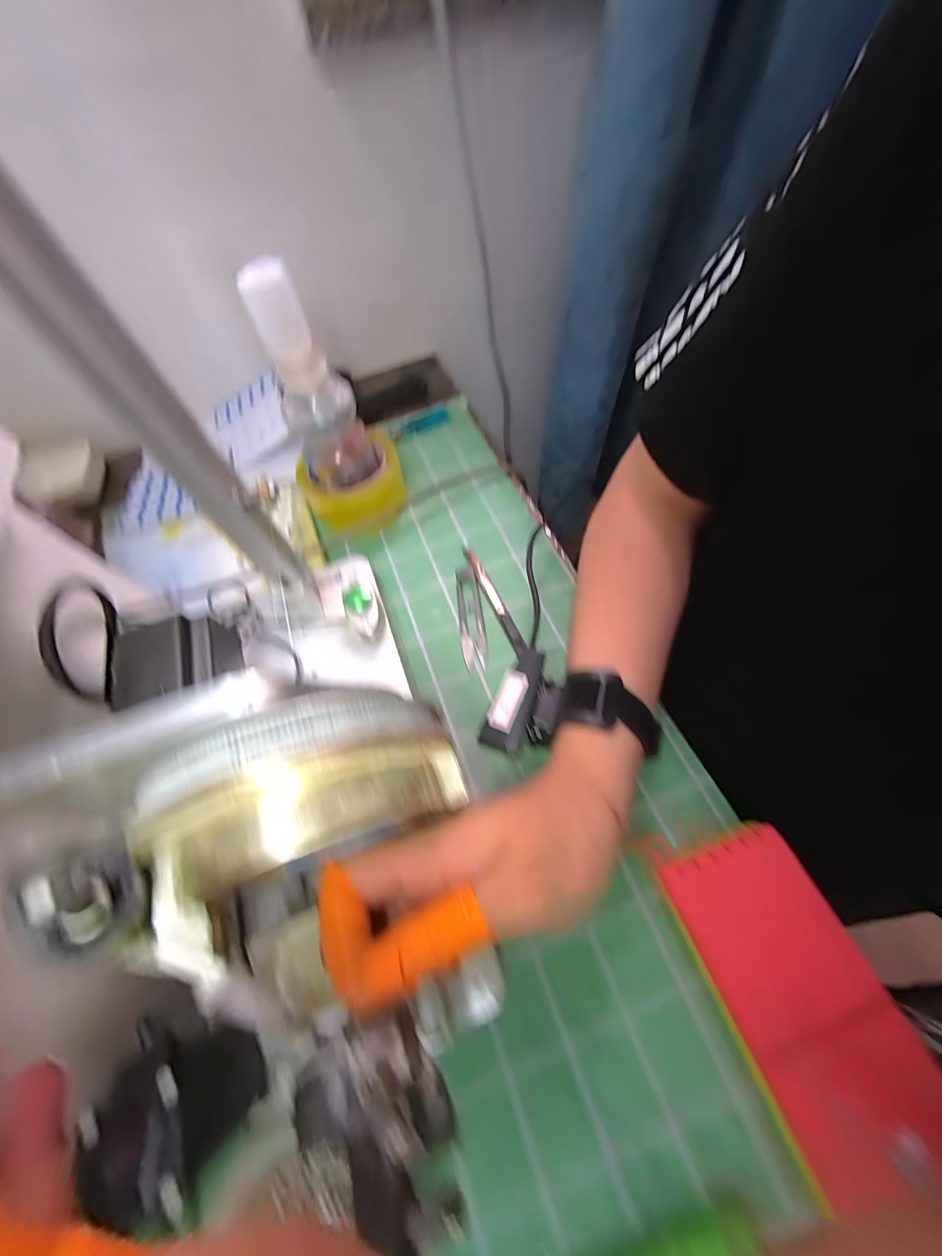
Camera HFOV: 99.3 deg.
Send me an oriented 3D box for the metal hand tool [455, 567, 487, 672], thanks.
[{"bbox_3d":[0.000,-0.012,0.366,0.022,0.004,0.101,-7,63,0],"label":"metal hand tool"}]

